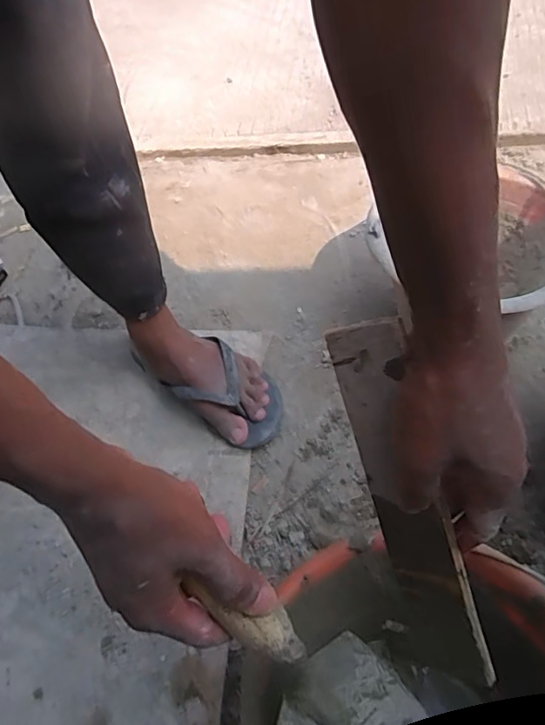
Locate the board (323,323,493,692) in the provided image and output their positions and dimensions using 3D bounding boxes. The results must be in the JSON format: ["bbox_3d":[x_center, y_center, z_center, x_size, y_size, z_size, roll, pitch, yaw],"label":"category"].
[{"bbox_3d":[0.083,0.087,0.322,0.053,0.228,0.008,-8,11,47],"label":"board"}]

